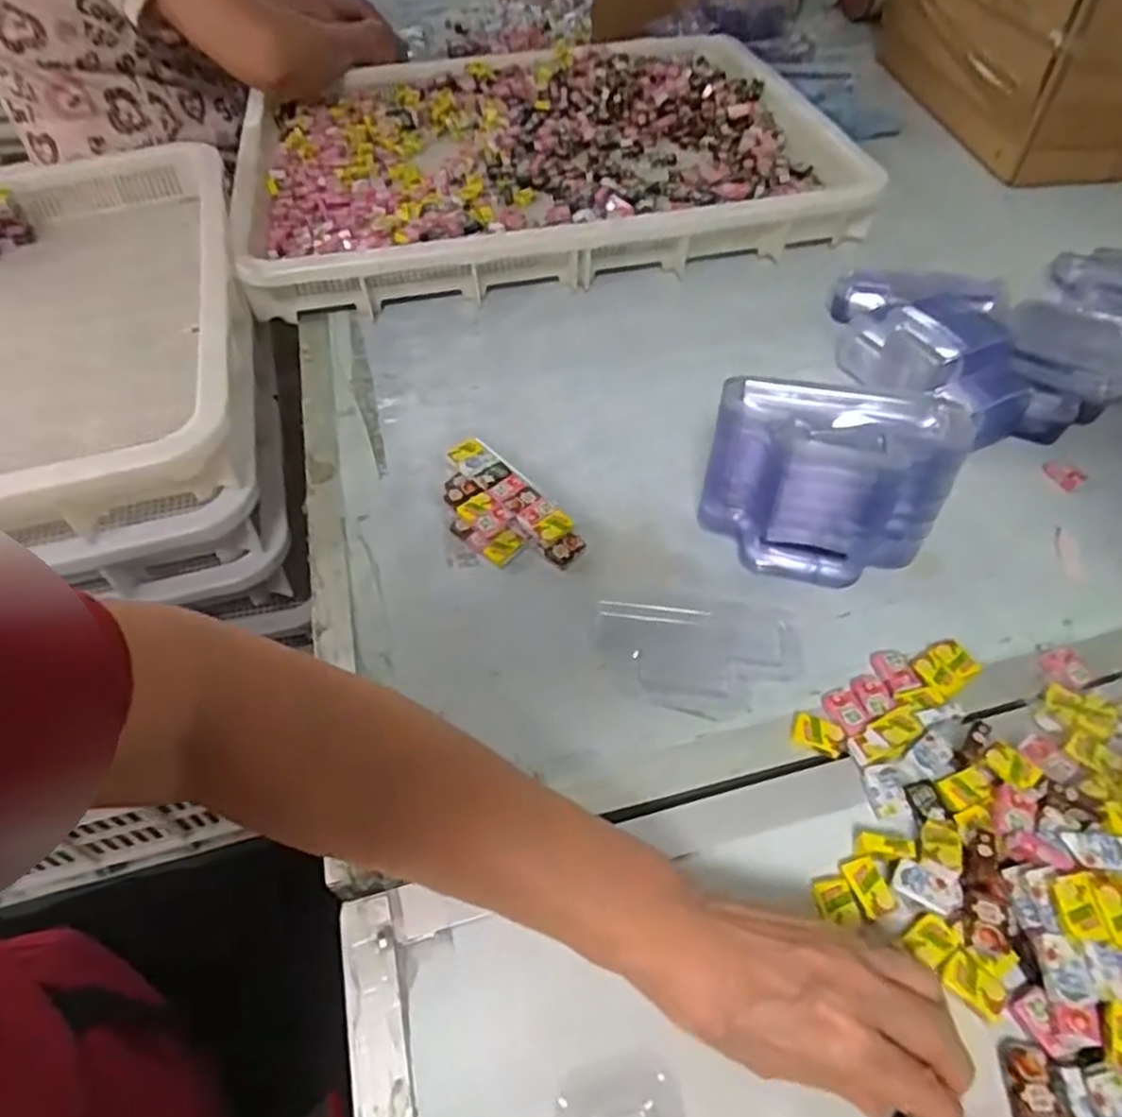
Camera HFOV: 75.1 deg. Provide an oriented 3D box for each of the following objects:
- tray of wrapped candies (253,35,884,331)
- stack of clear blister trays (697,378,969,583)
[{"bbox_3d":[-0.028,-0.454,0.818,0.629,0.063,0.484,-13,52,-8],"label":"tray of wrapped candies"},{"bbox_3d":[0.164,-0.048,0.463,0.140,0.107,0.087,10,53,10],"label":"stack of clear blister trays"}]

